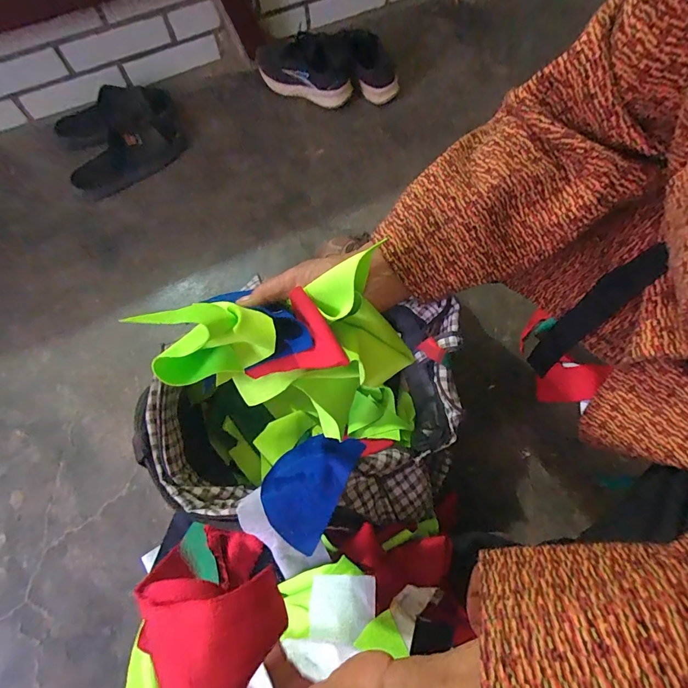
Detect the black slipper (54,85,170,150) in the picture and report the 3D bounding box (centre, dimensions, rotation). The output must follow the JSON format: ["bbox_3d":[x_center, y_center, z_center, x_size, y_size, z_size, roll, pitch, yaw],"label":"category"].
[{"bbox_3d":[-0.535,-0.535,0.909,0.267,0.084,0.106,-31,73,-11],"label":"black slipper"}]

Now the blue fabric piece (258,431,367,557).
[{"bbox_3d":[-0.048,0.173,0.495,0.095,0.054,0.137,27,72,9],"label":"blue fabric piece"}]

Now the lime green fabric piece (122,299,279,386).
[{"bbox_3d":[-0.100,-0.005,0.289,0.090,0.081,0.041,-16,70,-6],"label":"lime green fabric piece"}]

